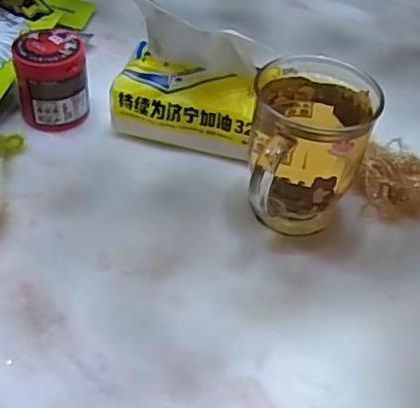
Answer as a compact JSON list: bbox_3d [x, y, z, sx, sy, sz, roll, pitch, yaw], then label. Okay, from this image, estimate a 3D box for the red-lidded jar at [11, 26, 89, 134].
[{"bbox_3d":[-0.146,-0.115,0.560,0.060,0.077,0.056,2,45,-2],"label":"red-lidded jar"}]

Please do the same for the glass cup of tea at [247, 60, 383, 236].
[{"bbox_3d":[0.077,-0.032,0.473,0.091,0.112,0.117,4,45,0],"label":"glass cup of tea"}]

